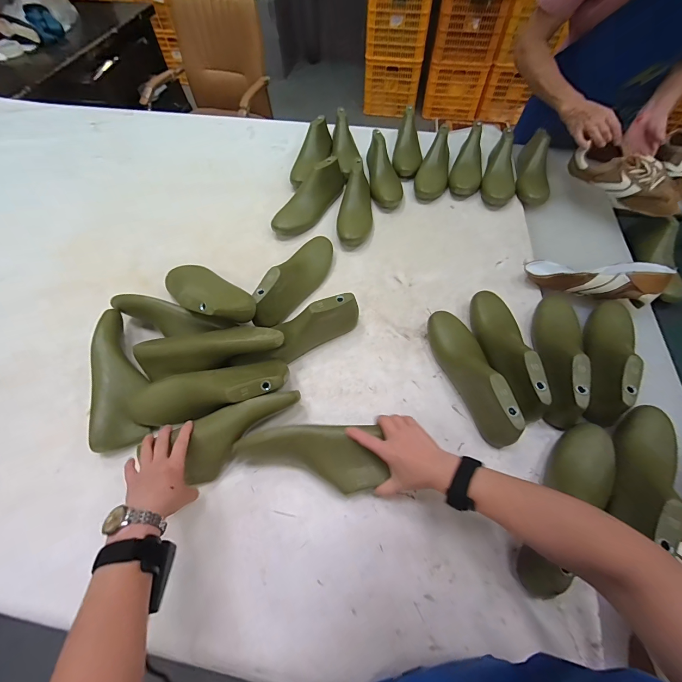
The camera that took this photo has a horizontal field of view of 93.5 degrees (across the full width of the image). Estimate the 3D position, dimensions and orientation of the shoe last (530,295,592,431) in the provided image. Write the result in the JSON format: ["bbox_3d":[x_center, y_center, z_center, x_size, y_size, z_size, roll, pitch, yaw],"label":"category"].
[{"bbox_3d":[0.397,0.016,0.577,0.102,0.088,0.269,7,61,5],"label":"shoe last"}]

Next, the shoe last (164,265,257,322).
[{"bbox_3d":[-0.275,-0.094,0.632,0.253,0.076,0.093,25,63,35],"label":"shoe last"}]

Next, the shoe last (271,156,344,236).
[{"bbox_3d":[-0.078,-0.364,0.823,0.077,0.082,0.263,35,67,19],"label":"shoe last"}]

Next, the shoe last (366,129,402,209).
[{"bbox_3d":[0.121,-0.472,0.880,0.090,0.080,0.243,-2,61,0],"label":"shoe last"}]

